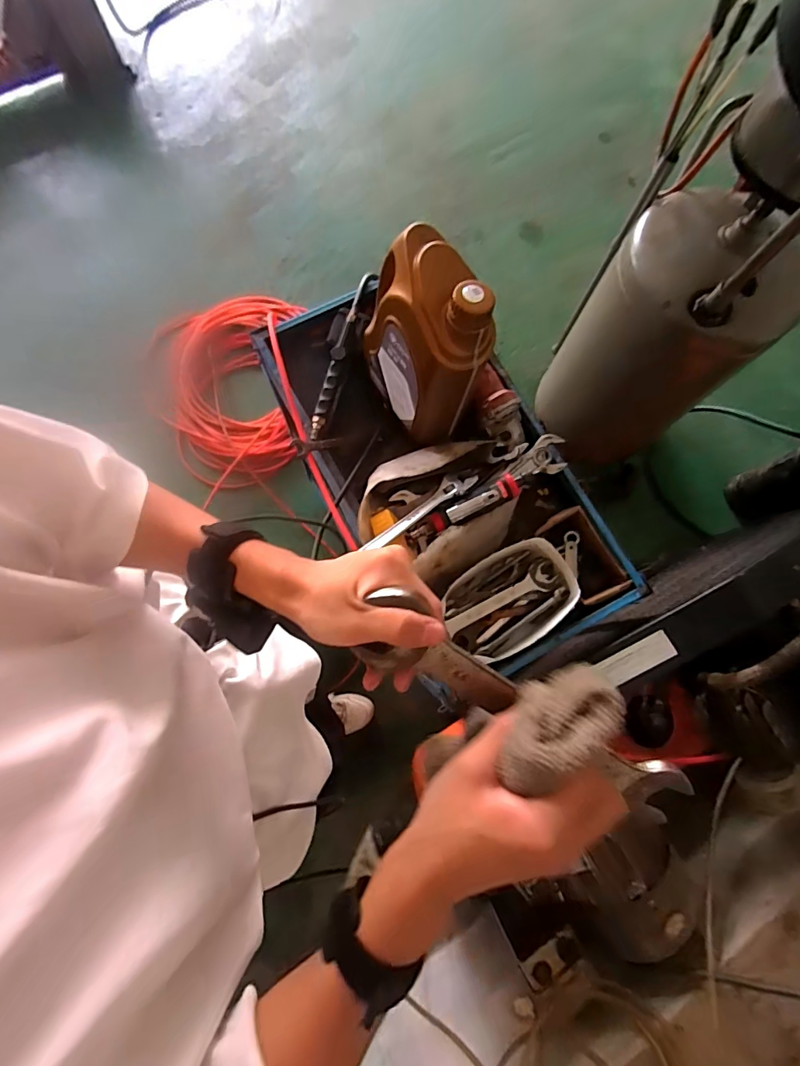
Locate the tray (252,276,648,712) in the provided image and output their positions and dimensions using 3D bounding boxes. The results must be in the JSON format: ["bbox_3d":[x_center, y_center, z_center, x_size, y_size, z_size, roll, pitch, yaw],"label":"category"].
[{"bbox_3d":[0.060,-0.113,0.780,0.368,0.141,0.663,-26,78,-8],"label":"tray"}]

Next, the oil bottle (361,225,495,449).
[{"bbox_3d":[0.033,-0.261,0.669,0.100,0.270,0.176,-32,79,-9],"label":"oil bottle"}]

